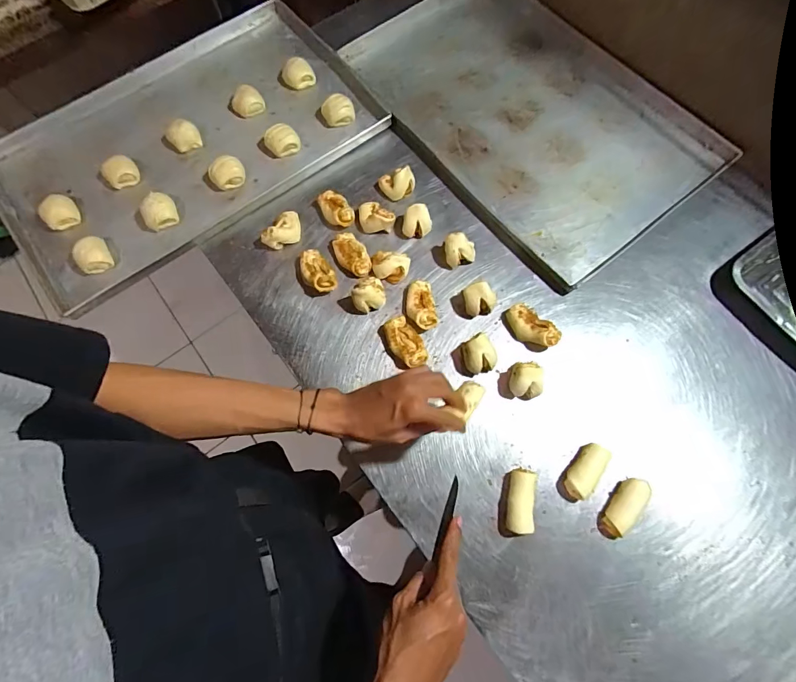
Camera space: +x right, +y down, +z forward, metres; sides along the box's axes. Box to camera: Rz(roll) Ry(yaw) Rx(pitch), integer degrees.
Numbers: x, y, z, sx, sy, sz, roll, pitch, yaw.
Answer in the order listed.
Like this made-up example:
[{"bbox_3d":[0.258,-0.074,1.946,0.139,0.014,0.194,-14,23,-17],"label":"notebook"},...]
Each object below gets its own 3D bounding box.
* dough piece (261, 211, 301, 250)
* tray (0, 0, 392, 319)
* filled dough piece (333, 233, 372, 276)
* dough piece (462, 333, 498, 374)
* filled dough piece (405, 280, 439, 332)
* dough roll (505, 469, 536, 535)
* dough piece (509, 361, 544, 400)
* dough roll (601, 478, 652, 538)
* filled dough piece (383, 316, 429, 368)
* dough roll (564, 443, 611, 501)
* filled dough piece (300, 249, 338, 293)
[{"bbox_3d":[-0.208,-0.202,0.728,0.048,0.046,0.084,28,73,10],"label":"dough piece"},{"bbox_3d":[-0.435,-0.418,0.809,0.735,0.044,0.477,-37,74,-11],"label":"tray"},{"bbox_3d":[-0.079,-0.150,0.703,0.047,0.033,0.085,-29,72,-9],"label":"filled dough piece"},{"bbox_3d":[0.128,0.022,0.630,0.052,0.040,0.061,-21,71,-6],"label":"dough piece"},{"bbox_3d":[0.038,-0.057,0.671,0.046,0.033,0.085,-10,71,-3],"label":"filled dough piece"},{"bbox_3d":[0.171,0.226,0.565,0.035,0.032,0.083,8,71,4],"label":"dough roll"},{"bbox_3d":[0.198,0.062,0.615,0.051,0.053,0.048,0,70,1],"label":"dough piece"},{"bbox_3d":[0.320,0.234,0.563,0.035,0.031,0.086,39,75,13],"label":"dough roll"},{"bbox_3d":[0.012,0.004,0.652,0.047,0.027,0.091,-32,73,-10],"label":"filled dough piece"},{"bbox_3d":[0.272,0.189,0.583,0.032,0.038,0.085,35,75,12],"label":"dough roll"},{"bbox_3d":[-0.140,-0.117,0.697,0.048,0.035,0.084,-36,74,-11],"label":"filled dough piece"}]

